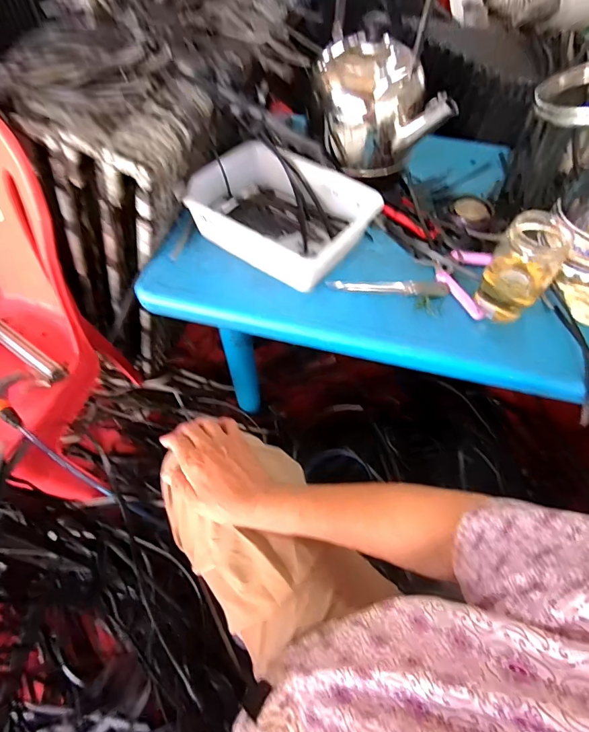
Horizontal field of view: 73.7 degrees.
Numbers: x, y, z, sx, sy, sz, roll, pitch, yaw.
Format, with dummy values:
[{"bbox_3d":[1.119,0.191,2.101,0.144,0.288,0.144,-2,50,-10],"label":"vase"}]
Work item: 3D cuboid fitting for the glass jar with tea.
[{"bbox_3d":[0.300,-0.128,0.524,0.077,0.126,0.065,40,64,22],"label":"glass jar with tea"}]

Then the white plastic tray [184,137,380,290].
[{"bbox_3d":[-0.022,-0.247,0.638,0.267,0.072,0.192,29,61,16],"label":"white plastic tray"}]

